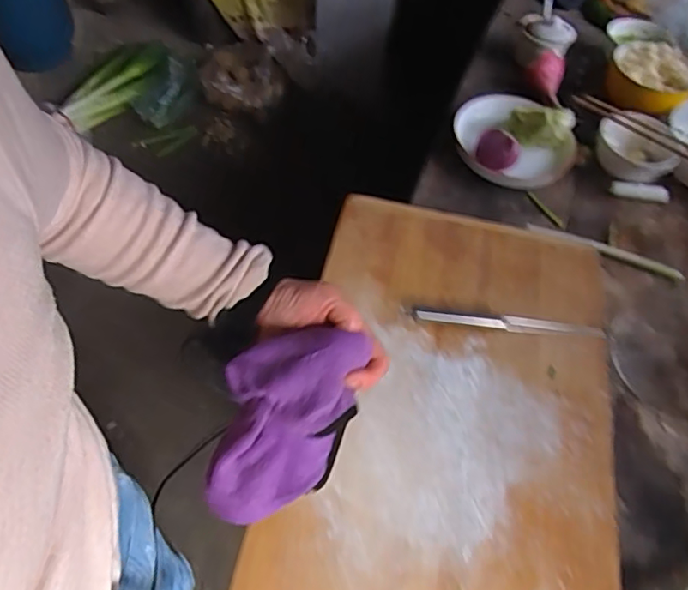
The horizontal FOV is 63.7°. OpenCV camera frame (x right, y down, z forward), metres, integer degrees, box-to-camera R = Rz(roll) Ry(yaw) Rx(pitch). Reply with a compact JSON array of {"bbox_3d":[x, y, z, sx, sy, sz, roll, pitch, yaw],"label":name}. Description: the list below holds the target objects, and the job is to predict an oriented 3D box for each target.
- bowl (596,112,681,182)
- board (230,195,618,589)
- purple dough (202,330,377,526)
[{"bbox_3d":[0.494,-0.247,0.932,0.109,0.050,0.116,2,58,-4],"label":"bowl"},{"bbox_3d":[0.132,0.125,0.671,0.372,0.032,0.569,11,56,4],"label":"board"},{"bbox_3d":[-0.053,0.100,0.437,0.090,0.168,0.043,30,15,16],"label":"purple dough"}]

